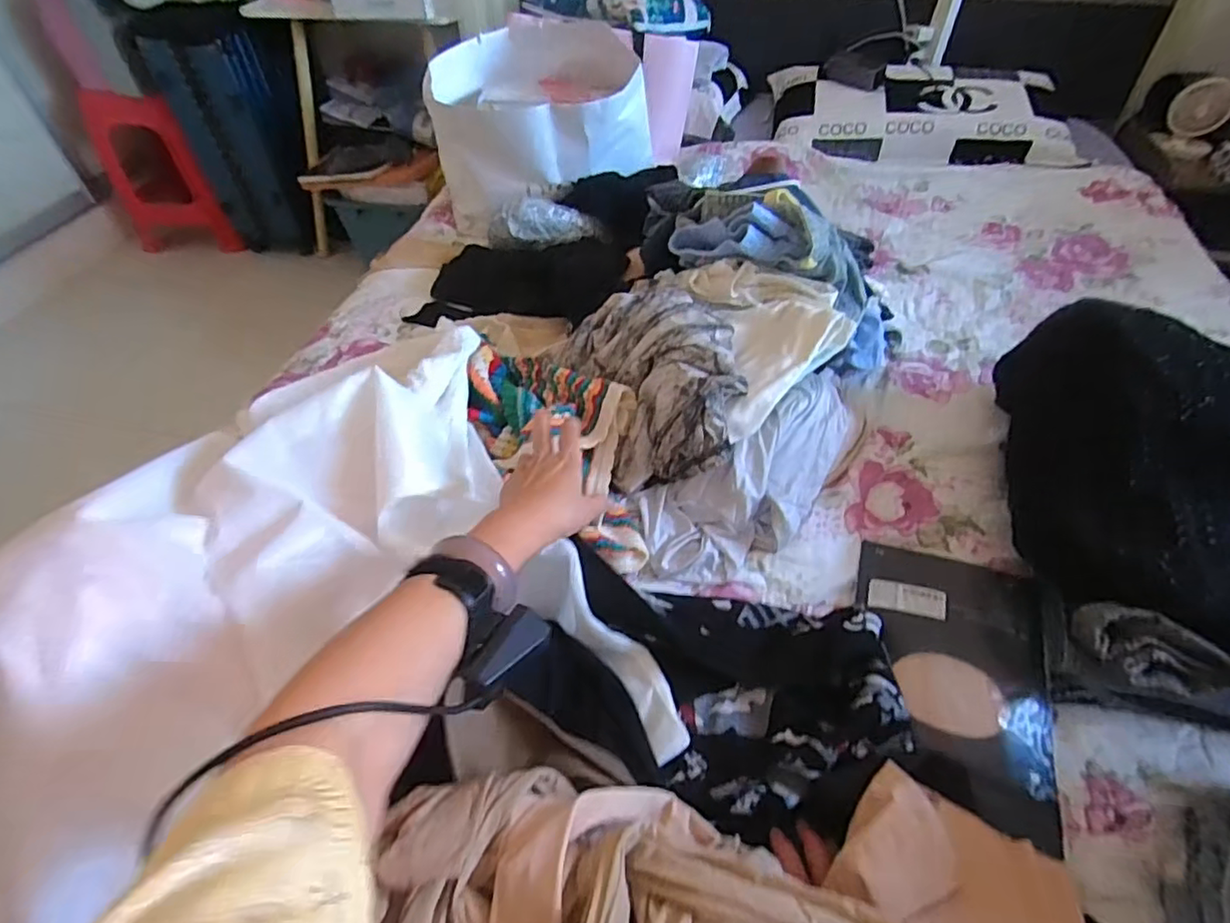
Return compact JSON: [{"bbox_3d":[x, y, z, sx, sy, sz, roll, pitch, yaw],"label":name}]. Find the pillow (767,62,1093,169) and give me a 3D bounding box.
[{"bbox_3d":[0.682,-0.794,1.384,0.624,0.108,0.361,7,49,6],"label":"pillow"}]

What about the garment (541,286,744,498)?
[{"bbox_3d":[0.056,-0.091,0.724,0.182,0.124,0.253,-22,52,-17],"label":"garment"}]

